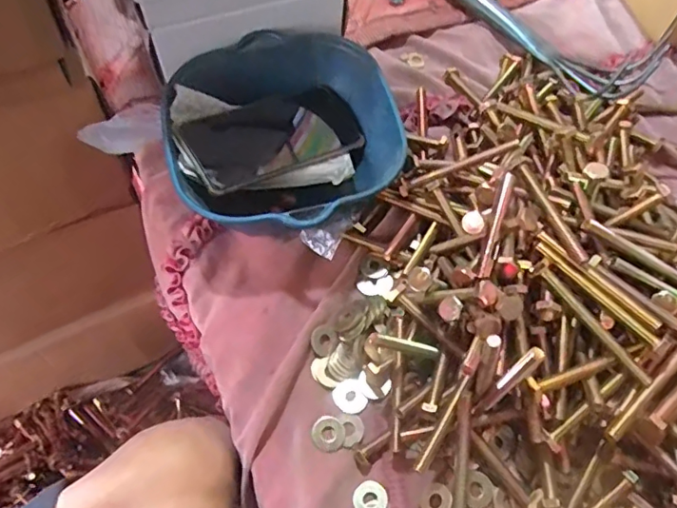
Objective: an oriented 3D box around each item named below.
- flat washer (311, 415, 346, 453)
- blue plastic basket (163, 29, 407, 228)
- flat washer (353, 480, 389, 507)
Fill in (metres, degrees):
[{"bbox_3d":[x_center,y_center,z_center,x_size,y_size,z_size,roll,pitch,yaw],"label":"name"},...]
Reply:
[{"bbox_3d":[-0.008,0.137,0.405,0.026,0.004,0.026,0,64,-1],"label":"flat washer"},{"bbox_3d":[-0.047,-0.097,0.467,0.188,0.073,0.197,0,64,-1],"label":"blue plastic basket"},{"bbox_3d":[0.024,0.178,0.385,0.024,0.004,0.025,0,64,-1],"label":"flat washer"}]

